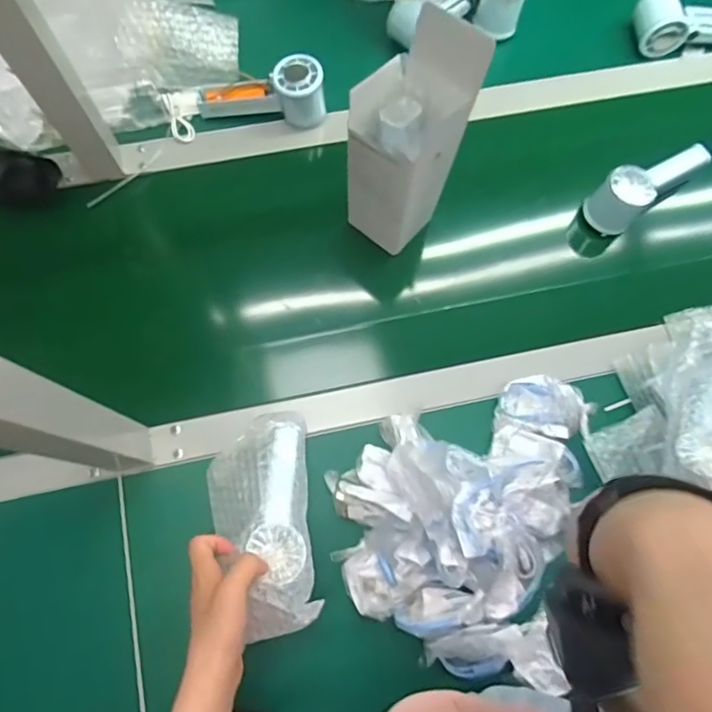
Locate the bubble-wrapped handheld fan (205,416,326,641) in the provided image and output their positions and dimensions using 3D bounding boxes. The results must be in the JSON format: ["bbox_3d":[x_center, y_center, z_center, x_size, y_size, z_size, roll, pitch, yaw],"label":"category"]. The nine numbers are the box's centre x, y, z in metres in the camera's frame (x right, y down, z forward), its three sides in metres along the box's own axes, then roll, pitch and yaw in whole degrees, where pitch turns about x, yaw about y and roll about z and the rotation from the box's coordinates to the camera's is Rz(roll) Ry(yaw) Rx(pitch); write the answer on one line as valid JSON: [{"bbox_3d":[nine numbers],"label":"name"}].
[{"bbox_3d":[-0.082,0.143,0.487,0.095,0.039,0.191,-12,53,-6],"label":"bubble-wrapped handheld fan"}]

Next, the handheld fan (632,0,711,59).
[{"bbox_3d":[0.427,-0.428,0.698,0.150,0.044,0.069,-11,75,-5],"label":"handheld fan"}]

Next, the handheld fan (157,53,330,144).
[{"bbox_3d":[-0.135,-0.311,0.651,0.194,0.061,0.068,-8,75,-4],"label":"handheld fan"}]

